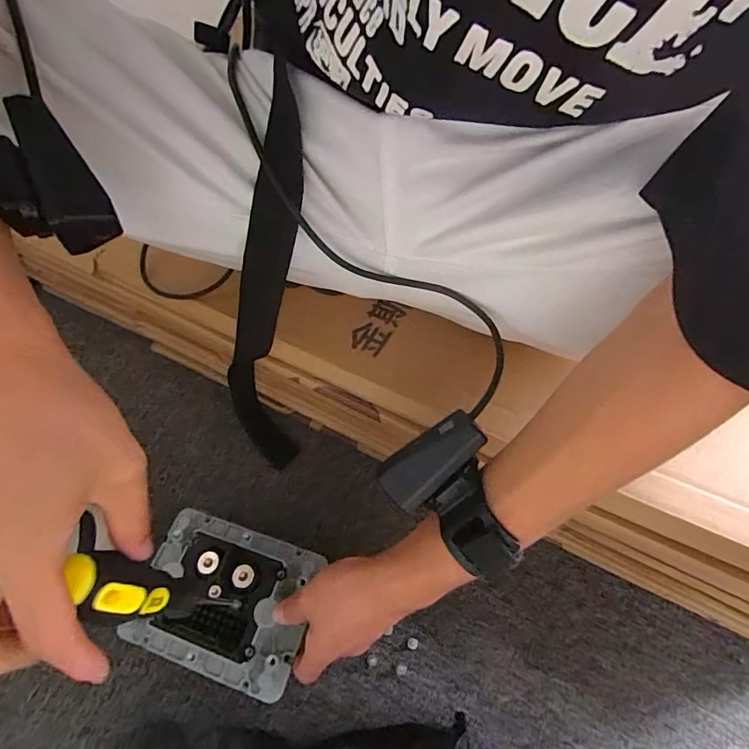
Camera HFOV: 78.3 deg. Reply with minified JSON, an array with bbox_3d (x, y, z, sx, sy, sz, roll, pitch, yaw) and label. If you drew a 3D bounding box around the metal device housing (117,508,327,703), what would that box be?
[{"bbox_3d":[-0.130,0.186,0.391,0.144,0.035,0.116,14,60,12],"label":"metal device housing"}]

